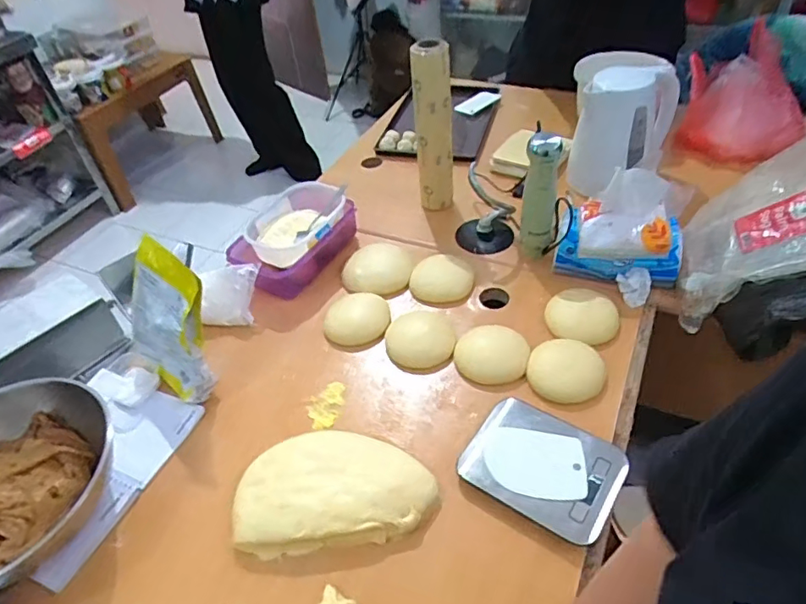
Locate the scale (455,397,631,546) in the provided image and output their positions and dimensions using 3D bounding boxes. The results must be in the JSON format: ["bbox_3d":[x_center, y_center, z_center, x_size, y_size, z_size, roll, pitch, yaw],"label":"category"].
[{"bbox_3d":[0.169,0.196,0.655,0.172,0.020,0.138,25,52,26],"label":"scale"}]

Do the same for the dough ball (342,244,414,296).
[{"bbox_3d":[-0.044,-0.051,0.934,0.122,0.058,0.086,-10,45,-5],"label":"dough ball"}]

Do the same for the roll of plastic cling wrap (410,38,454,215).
[{"bbox_3d":[0.056,-0.310,0.979,0.068,0.297,0.051,-5,44,2],"label":"roll of plastic cling wrap"}]

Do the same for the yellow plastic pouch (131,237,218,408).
[{"bbox_3d":[-0.329,0.029,0.749,0.172,0.211,0.031,27,31,28],"label":"yellow plastic pouch"}]

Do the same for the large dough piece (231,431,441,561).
[{"bbox_3d":[-0.082,0.219,0.649,0.232,0.038,0.135,-7,45,-2],"label":"large dough piece"}]

